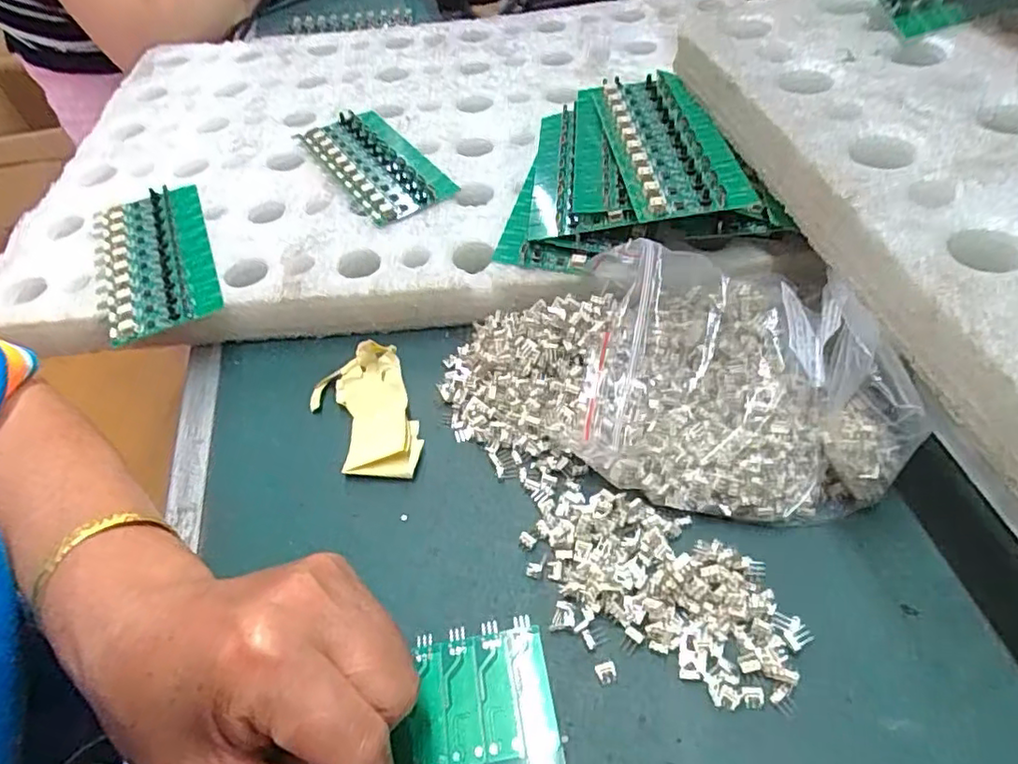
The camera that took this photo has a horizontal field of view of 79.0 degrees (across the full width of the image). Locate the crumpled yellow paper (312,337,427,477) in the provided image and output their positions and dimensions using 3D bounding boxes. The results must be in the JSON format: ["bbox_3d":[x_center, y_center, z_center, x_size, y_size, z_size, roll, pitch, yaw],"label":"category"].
[{"bbox_3d":[-0.076,0.017,0.330,0.049,0.024,0.078,-22,52,-12],"label":"crumpled yellow paper"}]

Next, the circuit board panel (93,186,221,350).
[{"bbox_3d":[-0.222,-0.080,0.387,0.066,0.007,0.131,-24,53,-14],"label":"circuit board panel"}]

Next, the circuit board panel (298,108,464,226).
[{"bbox_3d":[-0.096,-0.157,0.438,0.062,0.009,0.141,-30,55,-18],"label":"circuit board panel"}]

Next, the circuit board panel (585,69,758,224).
[{"bbox_3d":[0.090,-0.145,0.366,0.061,0.010,0.145,-12,51,2],"label":"circuit board panel"}]

